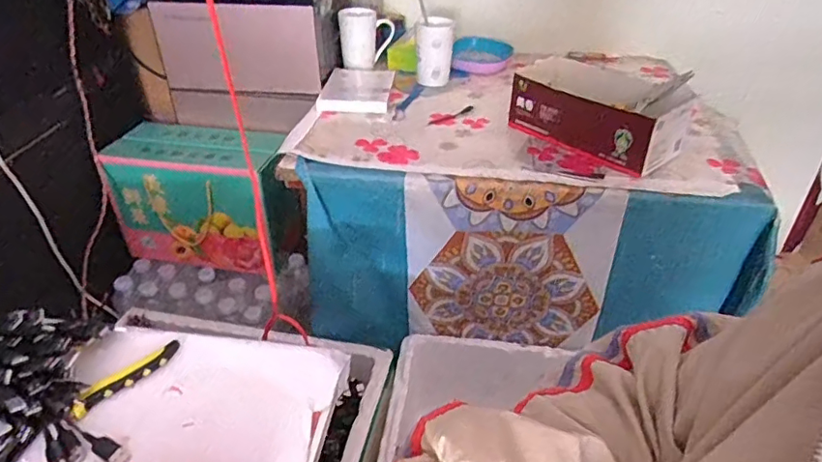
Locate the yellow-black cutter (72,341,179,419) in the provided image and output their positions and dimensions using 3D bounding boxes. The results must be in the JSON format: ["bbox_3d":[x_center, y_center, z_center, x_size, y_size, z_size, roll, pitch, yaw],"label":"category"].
[{"bbox_3d":[-0.270,0.139,0.524,0.018,0.010,0.105,26,42,31],"label":"yellow-black cutter"}]

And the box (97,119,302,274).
[{"bbox_3d":[-0.401,-0.067,1.102,0.332,0.233,0.149,8,36,10],"label":"box"}]

